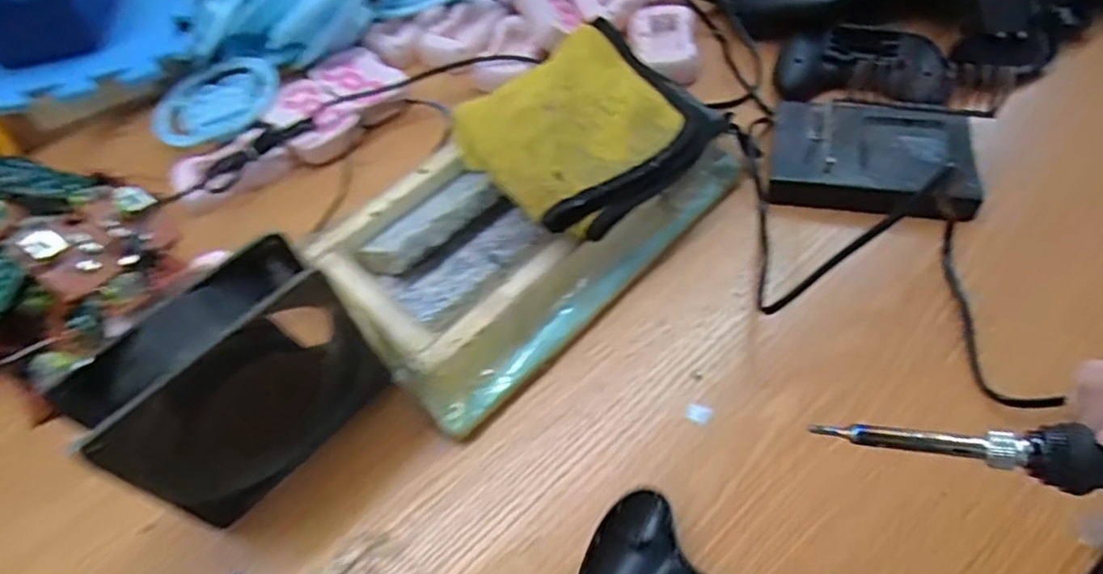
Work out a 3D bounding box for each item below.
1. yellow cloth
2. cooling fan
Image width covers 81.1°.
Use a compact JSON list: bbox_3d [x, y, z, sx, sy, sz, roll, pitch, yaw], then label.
[{"bbox_3d":[0.026,-0.105,0.419,0.155,0.026,0.126,-37,58,-18],"label":"yellow cloth"},{"bbox_3d":[-0.151,0.052,0.324,0.124,0.122,0.044,-41,59,-22],"label":"cooling fan"}]

